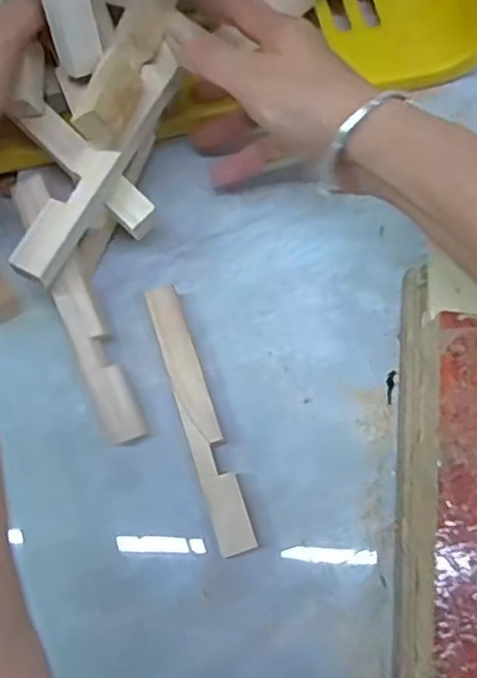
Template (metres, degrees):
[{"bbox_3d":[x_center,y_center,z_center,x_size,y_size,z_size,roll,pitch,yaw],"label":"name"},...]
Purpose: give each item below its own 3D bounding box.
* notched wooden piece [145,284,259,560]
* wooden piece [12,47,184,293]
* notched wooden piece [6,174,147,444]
[{"bbox_3d":[-0.022,0.042,0.363,0.019,0.019,0.149,-17,75,-5],"label":"notched wooden piece"},{"bbox_3d":[-0.070,-0.092,0.347,0.019,0.015,0.143,27,75,7],"label":"wooden piece"},{"bbox_3d":[-0.087,-0.018,0.360,0.021,0.017,0.154,-22,88,-7],"label":"notched wooden piece"}]

